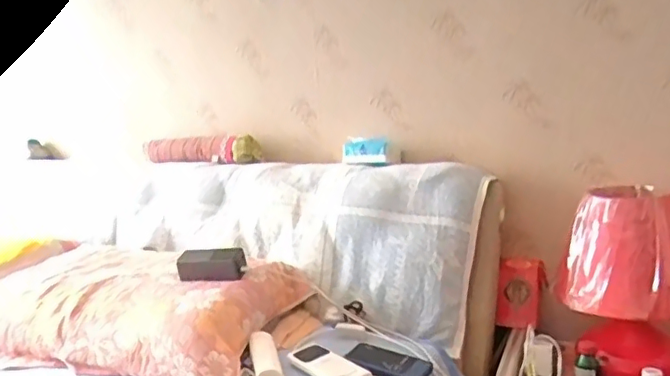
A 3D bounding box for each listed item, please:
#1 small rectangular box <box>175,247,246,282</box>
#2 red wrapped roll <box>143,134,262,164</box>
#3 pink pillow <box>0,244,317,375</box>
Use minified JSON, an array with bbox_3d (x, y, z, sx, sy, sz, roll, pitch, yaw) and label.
[{"bbox_3d":[-0.249,0.154,1.136,0.135,0.053,0.050,0,10,16],"label":"small rectangular box"},{"bbox_3d":[-0.386,-0.112,1.616,0.448,0.067,0.070,4,11,34],"label":"red wrapped roll"},{"bbox_3d":[-0.442,0.244,1.158,0.698,0.129,0.389,1,10,22],"label":"pink pillow"}]

